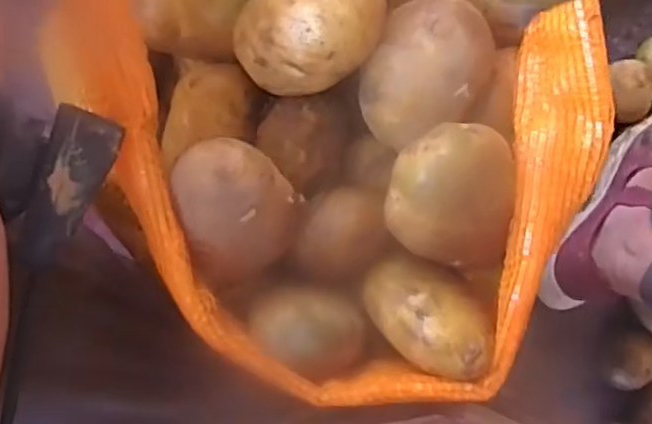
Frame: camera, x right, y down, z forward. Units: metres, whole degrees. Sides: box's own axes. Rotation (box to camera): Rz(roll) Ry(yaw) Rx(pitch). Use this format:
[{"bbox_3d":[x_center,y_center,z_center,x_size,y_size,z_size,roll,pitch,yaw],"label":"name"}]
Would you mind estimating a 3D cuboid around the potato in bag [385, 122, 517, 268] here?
[{"bbox_3d":[0.060,-0.005,0.322,0.062,0.055,0.070,-3,92,-9],"label":"potato in bag"}]

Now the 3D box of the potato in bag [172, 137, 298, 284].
[{"bbox_3d":[-0.044,-0.001,0.331,0.053,0.057,0.068,-14,94,-8],"label":"potato in bag"}]

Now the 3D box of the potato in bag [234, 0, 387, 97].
[{"bbox_3d":[-0.006,-0.092,0.330,0.073,0.069,0.056,-32,96,-6],"label":"potato in bag"}]

